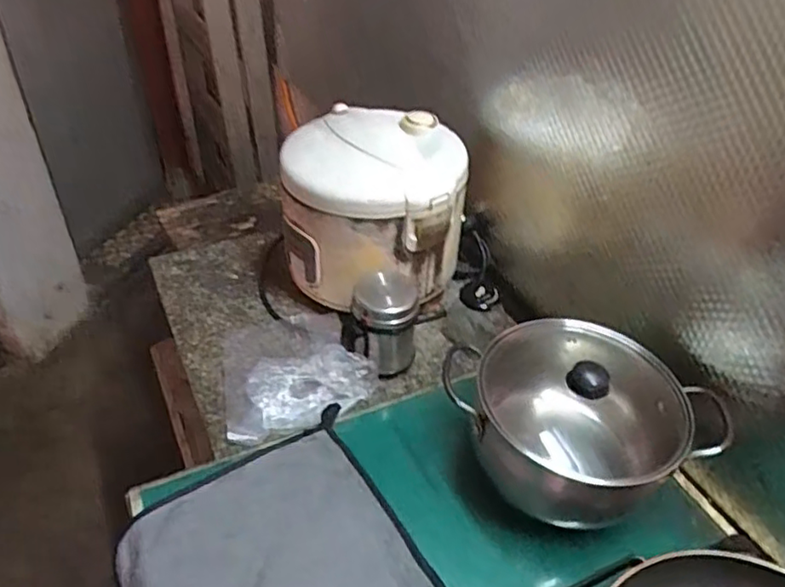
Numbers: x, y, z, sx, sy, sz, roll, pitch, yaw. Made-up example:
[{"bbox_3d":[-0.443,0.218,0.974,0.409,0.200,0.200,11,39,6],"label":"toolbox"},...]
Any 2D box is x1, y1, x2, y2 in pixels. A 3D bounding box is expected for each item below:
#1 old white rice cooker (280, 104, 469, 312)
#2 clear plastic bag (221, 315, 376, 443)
[{"bbox_3d":[-0.025,-0.125,0.915,0.253,0.213,0.207,4,41,-1],"label":"old white rice cooker"},{"bbox_3d":[-0.130,0.091,0.831,0.187,0.062,0.202,-7,43,-13],"label":"clear plastic bag"}]

